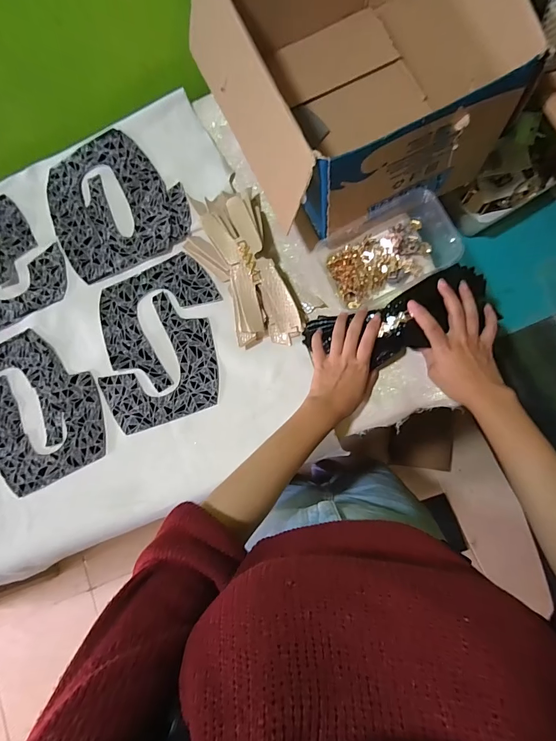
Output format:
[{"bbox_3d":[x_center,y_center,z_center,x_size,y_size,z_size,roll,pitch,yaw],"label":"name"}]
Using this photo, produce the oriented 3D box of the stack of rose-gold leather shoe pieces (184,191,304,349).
[{"bbox_3d":[-0.060,-0.152,0.531,0.122,0.059,0.244,-19,81,3],"label":"stack of rose-gold leather shoe pieces"}]

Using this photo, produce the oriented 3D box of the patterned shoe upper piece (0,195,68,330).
[{"bbox_3d":[-0.473,-0.180,0.606,0.176,0.011,0.266,-45,77,-6],"label":"patterned shoe upper piece"}]

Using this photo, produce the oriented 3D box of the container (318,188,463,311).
[{"bbox_3d":[0.160,-0.164,0.509,0.181,0.073,0.129,-23,80,3],"label":"container"}]

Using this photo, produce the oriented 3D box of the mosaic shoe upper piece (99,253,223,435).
[{"bbox_3d":[-0.180,-0.042,0.556,0.197,0.010,0.232,-18,85,2],"label":"mosaic shoe upper piece"}]

